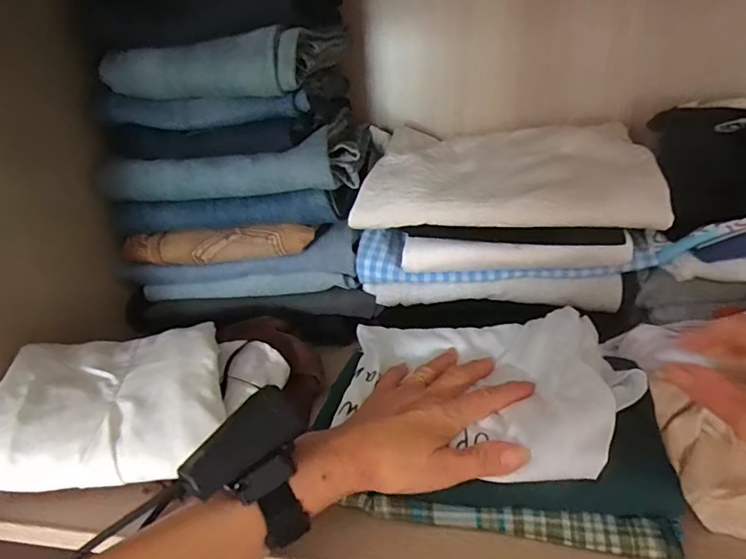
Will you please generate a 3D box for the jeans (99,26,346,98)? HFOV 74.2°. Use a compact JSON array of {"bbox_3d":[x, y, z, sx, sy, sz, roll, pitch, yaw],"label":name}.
[{"bbox_3d":[-0.161,-0.235,0.546,0.229,0.055,0.138,1,23,11],"label":"jeans"}]

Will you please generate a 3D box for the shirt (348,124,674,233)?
[{"bbox_3d":[0.146,-0.123,0.553,0.297,0.040,0.193,3,43,14],"label":"shirt"}]

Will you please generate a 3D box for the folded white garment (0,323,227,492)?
[{"bbox_3d":[-0.216,0.094,0.420,0.168,0.056,0.155,-6,23,-4],"label":"folded white garment"}]

